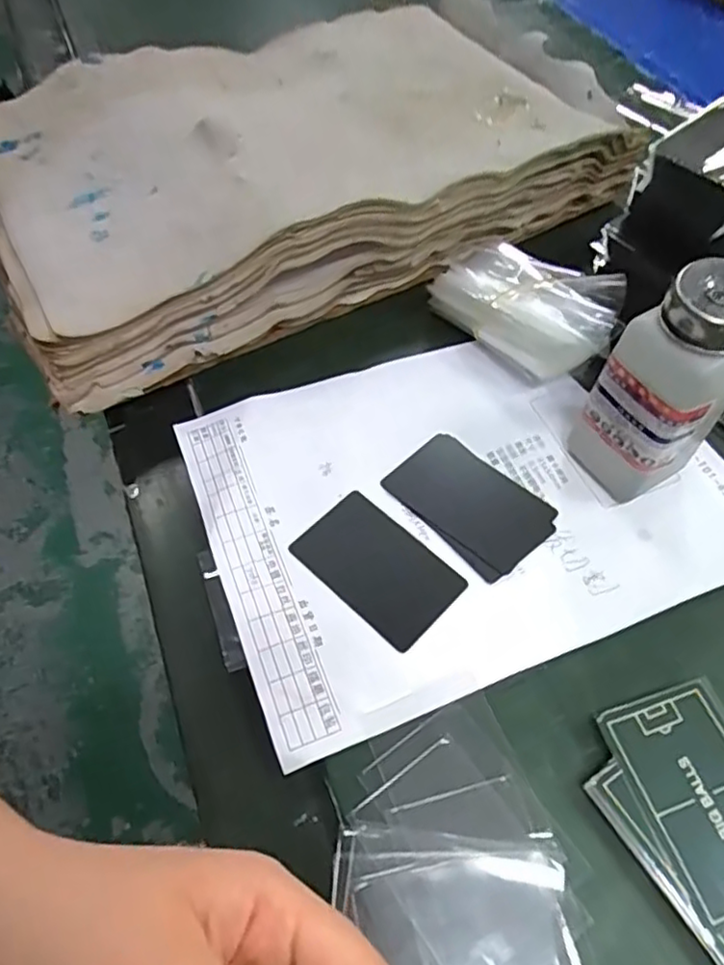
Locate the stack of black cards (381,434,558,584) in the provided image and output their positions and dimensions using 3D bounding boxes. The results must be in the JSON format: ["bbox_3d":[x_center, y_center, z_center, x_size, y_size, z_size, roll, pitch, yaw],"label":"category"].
[{"bbox_3d":[0.061,0.011,0.366,0.057,0.004,0.087,-37,65,-22],"label":"stack of black cards"}]

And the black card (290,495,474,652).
[{"bbox_3d":[0.008,0.044,0.341,0.081,0.004,0.051,39,64,22],"label":"black card"}]

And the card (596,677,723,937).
[{"bbox_3d":[0.146,0.132,0.276,0.057,0.004,0.085,-17,59,-9],"label":"card"}]

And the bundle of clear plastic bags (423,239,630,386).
[{"bbox_3d":[0.107,-0.120,0.430,0.112,0.042,0.078,39,64,21],"label":"bundle of clear plastic bags"}]

